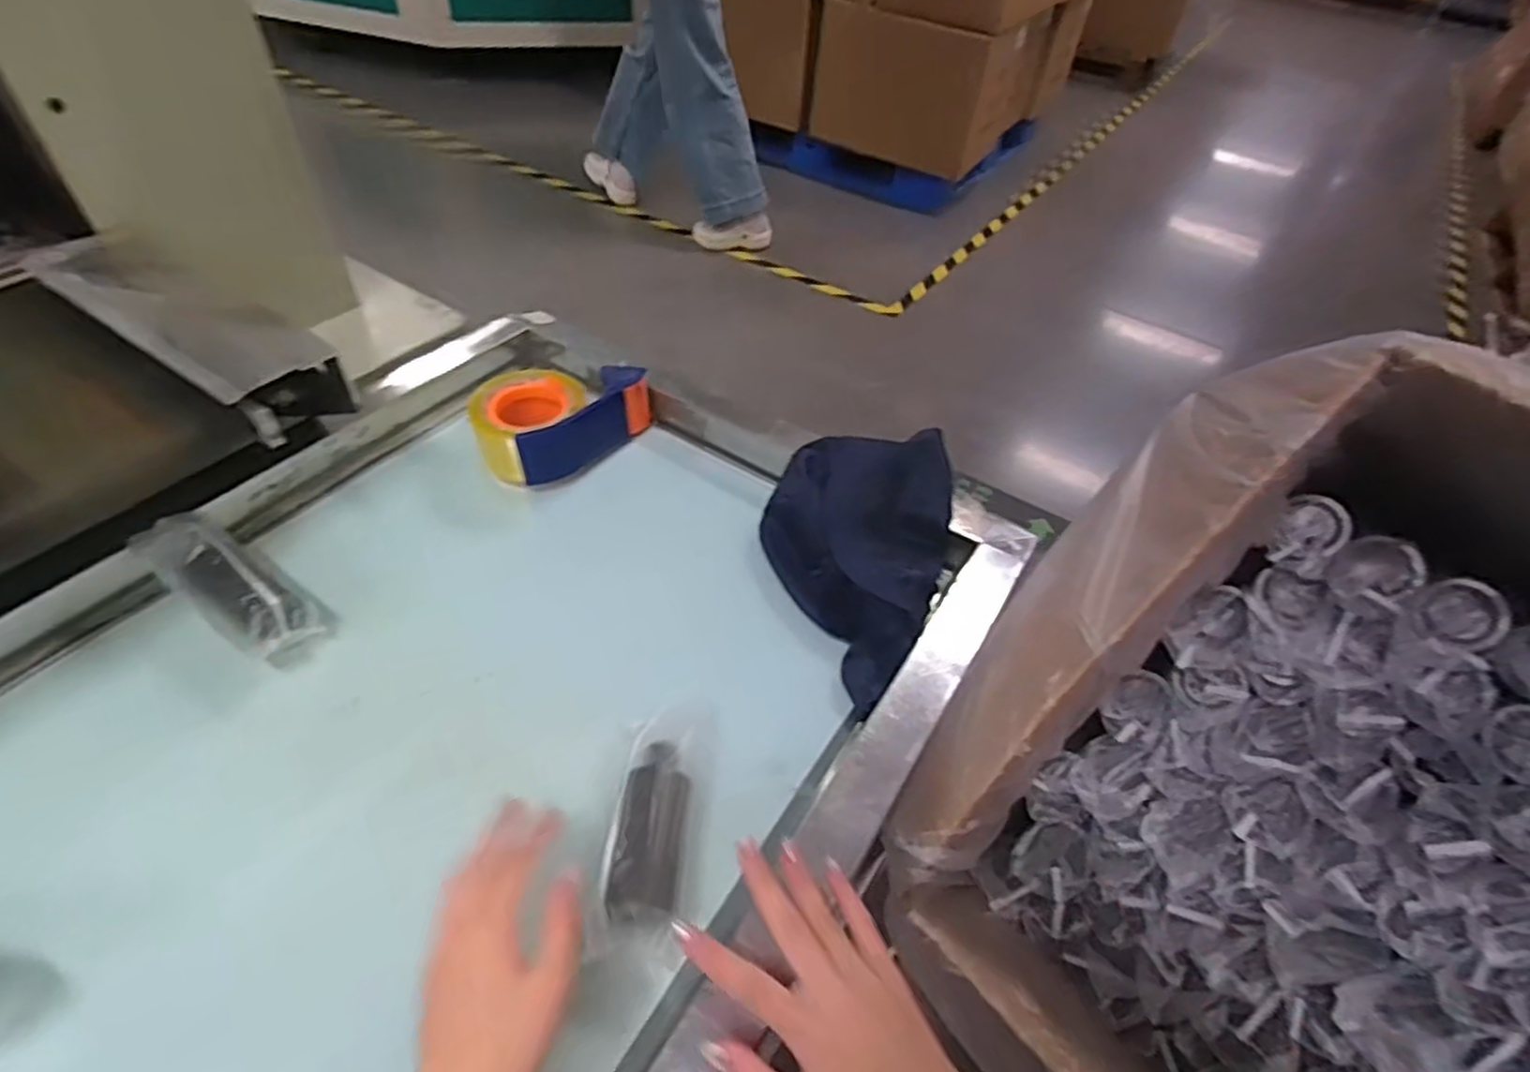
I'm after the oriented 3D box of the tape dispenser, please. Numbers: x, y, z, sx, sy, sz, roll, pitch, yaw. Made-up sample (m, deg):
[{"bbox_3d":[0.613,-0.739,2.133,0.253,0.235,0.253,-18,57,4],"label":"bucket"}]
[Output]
[{"bbox_3d":[-0.197,-0.118,0.711,0.096,0.062,0.160,37,54,25],"label":"tape dispenser"}]

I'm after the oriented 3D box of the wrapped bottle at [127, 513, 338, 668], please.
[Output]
[{"bbox_3d":[-0.400,0.032,0.552,0.160,0.055,0.061,34,52,7],"label":"wrapped bottle"}]

